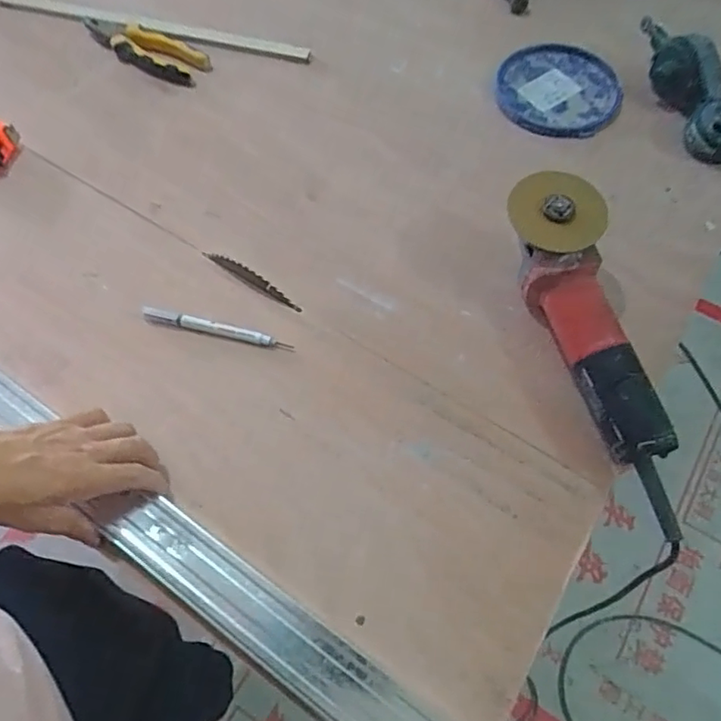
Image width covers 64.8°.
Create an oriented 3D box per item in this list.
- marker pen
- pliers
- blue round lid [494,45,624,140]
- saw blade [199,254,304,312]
[{"bbox_3d":[-0.151,-0.033,0.599,0.166,0.008,0.014,13,66,6],"label":"marker pen"},{"bbox_3d":[-0.300,-0.437,0.794,0.181,0.030,0.068,24,68,11],"label":"pliers"},{"bbox_3d":[0.280,-0.372,0.793,0.169,0.026,0.165,0,65,0],"label":"blue round lid"},{"bbox_3d":[-0.122,-0.093,0.625,0.134,0.024,0.010,33,70,14],"label":"saw blade"}]

